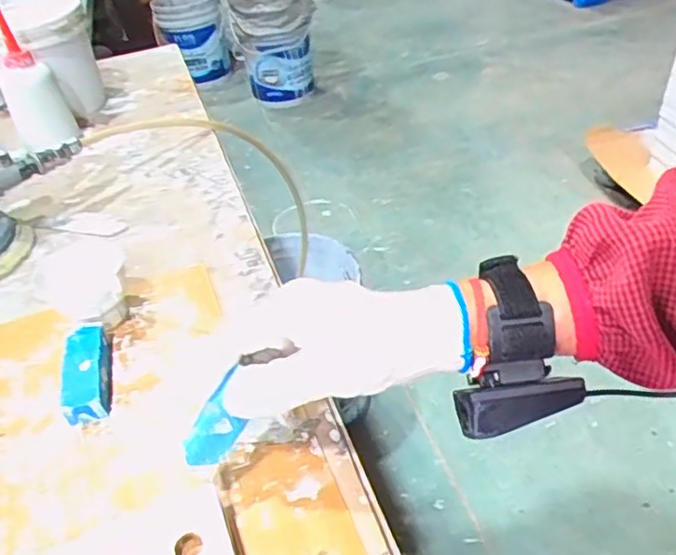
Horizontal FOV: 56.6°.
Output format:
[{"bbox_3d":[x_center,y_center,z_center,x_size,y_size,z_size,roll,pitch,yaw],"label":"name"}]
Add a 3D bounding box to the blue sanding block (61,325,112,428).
[{"bbox_3d":[-0.175,0.066,0.438,0.032,0.021,0.076,-16,40,-10],"label":"blue sanding block"}]

